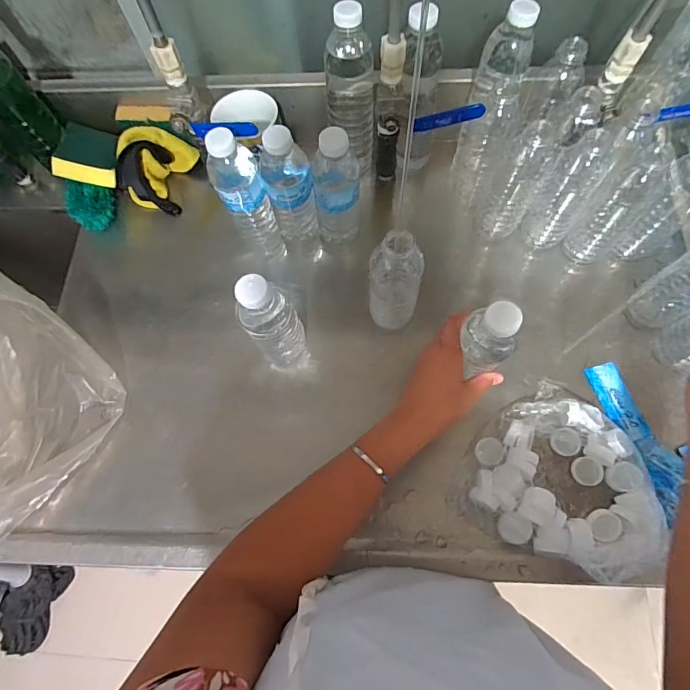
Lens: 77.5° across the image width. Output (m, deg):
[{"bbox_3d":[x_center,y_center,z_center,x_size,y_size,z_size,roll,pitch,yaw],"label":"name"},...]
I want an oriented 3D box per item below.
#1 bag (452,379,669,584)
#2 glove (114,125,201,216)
[{"bbox_3d":[0.244,0.138,0.480,0.198,0.035,0.186,19,71,9],"label":"bag"},{"bbox_3d":[-0.276,-0.259,0.629,0.092,0.075,0.095,16,71,8],"label":"glove"}]

